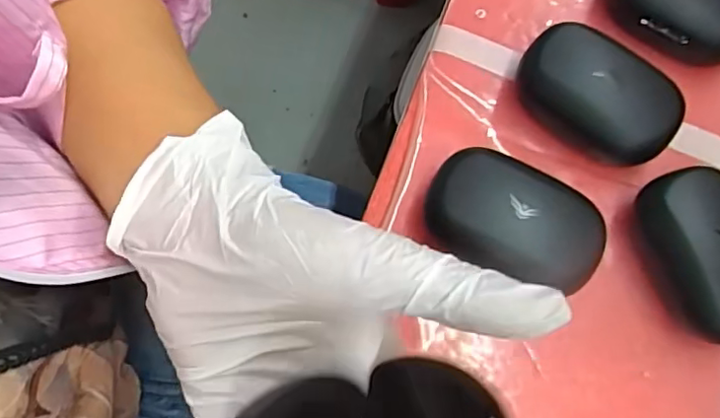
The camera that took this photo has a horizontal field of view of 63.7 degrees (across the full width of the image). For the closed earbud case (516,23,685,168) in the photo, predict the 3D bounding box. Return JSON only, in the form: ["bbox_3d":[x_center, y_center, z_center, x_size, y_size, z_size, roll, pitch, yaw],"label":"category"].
[{"bbox_3d":[0.127,-0.062,0.311,0.085,0.041,0.054,34,73,9],"label":"closed earbud case"}]

